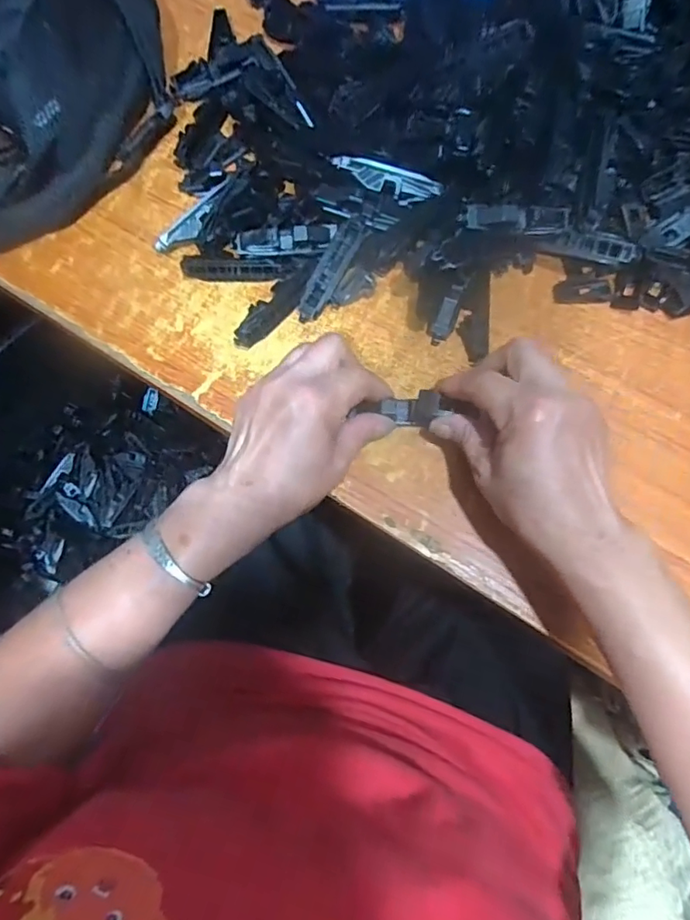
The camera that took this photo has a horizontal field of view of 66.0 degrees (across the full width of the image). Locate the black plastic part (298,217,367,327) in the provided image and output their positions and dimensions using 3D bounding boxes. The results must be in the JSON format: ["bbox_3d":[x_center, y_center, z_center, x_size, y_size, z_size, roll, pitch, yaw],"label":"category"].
[{"bbox_3d":[-0.011,-0.139,0.390,0.018,0.008,0.079,32,99,8],"label":"black plastic part"}]

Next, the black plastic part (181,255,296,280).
[{"bbox_3d":[-0.081,-0.144,0.400,0.083,0.016,0.013,5,77,2],"label":"black plastic part"}]

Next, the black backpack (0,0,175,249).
[{"bbox_3d":[-0.263,-0.295,0.410,0.271,0.058,0.216,-42,79,-8],"label":"black backpack"}]

